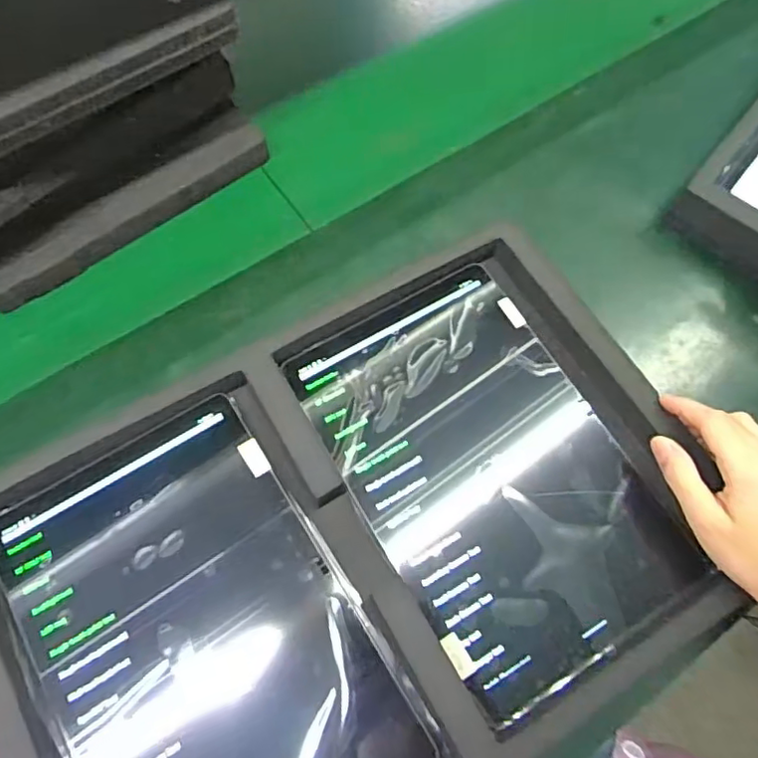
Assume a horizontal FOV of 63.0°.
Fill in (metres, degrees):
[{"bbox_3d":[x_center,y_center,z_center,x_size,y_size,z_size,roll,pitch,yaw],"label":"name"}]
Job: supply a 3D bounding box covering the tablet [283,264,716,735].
[{"bbox_3d":[0.072,0.054,0.400,0.169,0.011,0.255,-29,73,-11],"label":"tablet"}]

